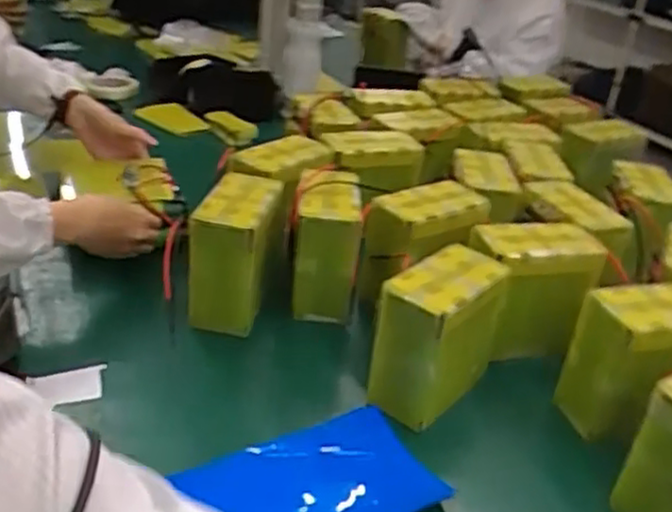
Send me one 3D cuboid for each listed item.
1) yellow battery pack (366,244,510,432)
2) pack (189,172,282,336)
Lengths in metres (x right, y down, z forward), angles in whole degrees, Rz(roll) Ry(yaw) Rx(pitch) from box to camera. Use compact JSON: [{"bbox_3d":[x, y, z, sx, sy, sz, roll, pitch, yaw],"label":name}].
[{"bbox_3d":[0.106,0.083,0.754,0.084,0.139,0.145,26,36,28],"label":"yellow battery pack"},{"bbox_3d":[-0.121,-0.003,0.865,0.084,0.146,0.145,9,31,3],"label":"pack"}]

